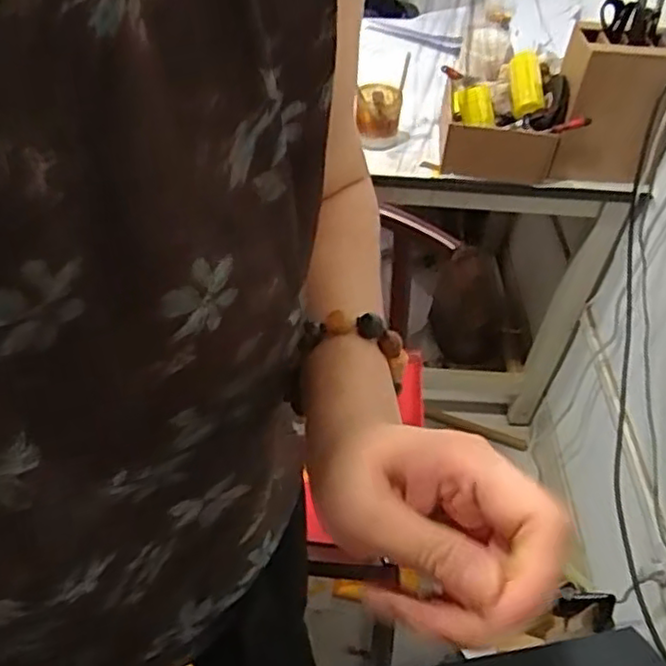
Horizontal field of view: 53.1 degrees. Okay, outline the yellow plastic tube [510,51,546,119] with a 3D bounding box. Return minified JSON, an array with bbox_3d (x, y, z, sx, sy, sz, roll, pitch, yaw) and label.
[{"bbox_3d":[0.332,-0.434,1.155,0.050,0.036,0.159,4,61,-1],"label":"yellow plastic tube"}]

